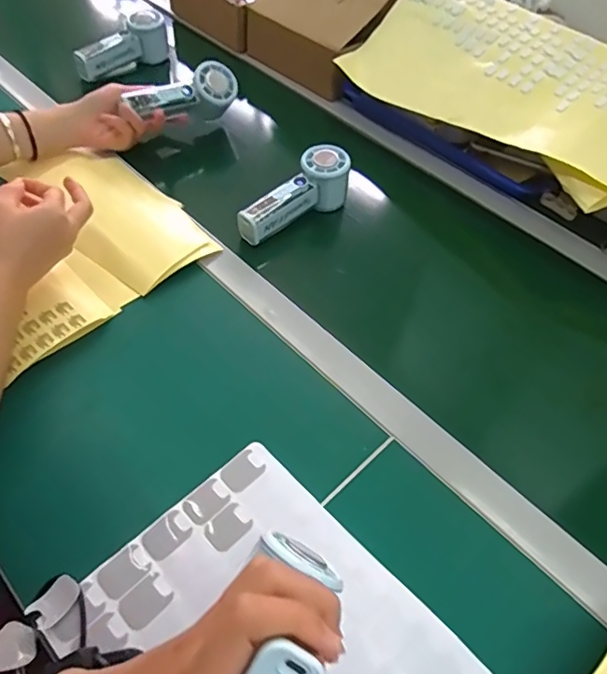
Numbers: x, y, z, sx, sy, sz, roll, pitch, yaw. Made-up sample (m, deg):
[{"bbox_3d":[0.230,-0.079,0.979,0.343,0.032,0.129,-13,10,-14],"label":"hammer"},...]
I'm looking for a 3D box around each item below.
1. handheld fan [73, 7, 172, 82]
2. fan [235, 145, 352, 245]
[{"bbox_3d":[-0.279,-0.436,0.795,0.152,0.062,0.053,-37,64,-28],"label":"handheld fan"},{"bbox_3d":[-0.006,-0.162,0.613,0.049,0.060,0.152,35,58,20],"label":"fan"}]

